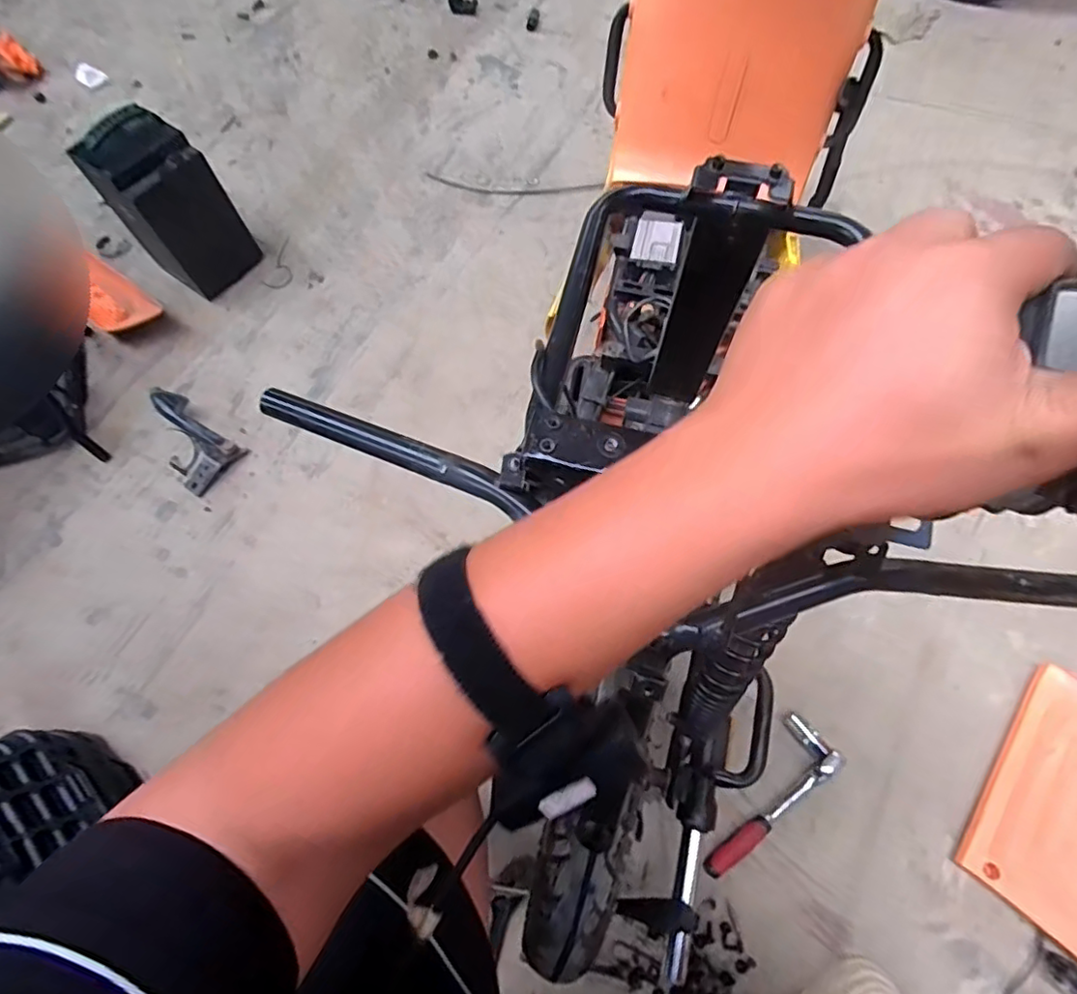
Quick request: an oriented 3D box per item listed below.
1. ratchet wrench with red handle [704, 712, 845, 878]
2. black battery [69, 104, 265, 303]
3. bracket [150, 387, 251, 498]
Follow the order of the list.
[{"bbox_3d":[0.305,0.408,0.822,0.242,0.026,0.089,-34,70,-13],"label":"ratchet wrench with red handle"},{"bbox_3d":[-0.700,-0.558,1.144,0.139,0.270,0.179,39,72,16],"label":"black battery"},{"bbox_3d":[-0.619,-0.101,1.038,0.199,0.043,0.112,35,71,14],"label":"bracket"}]

